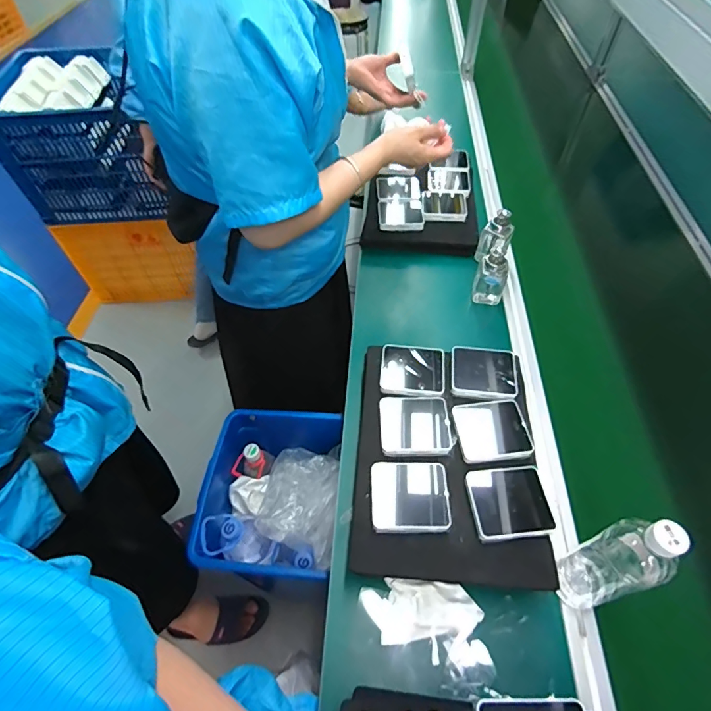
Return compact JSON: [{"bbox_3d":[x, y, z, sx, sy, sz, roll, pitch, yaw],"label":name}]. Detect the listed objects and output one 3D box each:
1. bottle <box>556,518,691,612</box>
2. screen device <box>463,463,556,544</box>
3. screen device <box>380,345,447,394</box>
[{"bbox_3d":[0.293,0.236,0.492,0.059,0.236,0.064,-2,54,-2],"label":"bottle"},{"bbox_3d":[0.197,0.188,0.562,0.098,0.010,0.086,-5,54,-4],"label":"screen device"},{"bbox_3d":[0.089,0.023,0.690,0.098,0.019,0.087,5,54,3],"label":"screen device"}]

